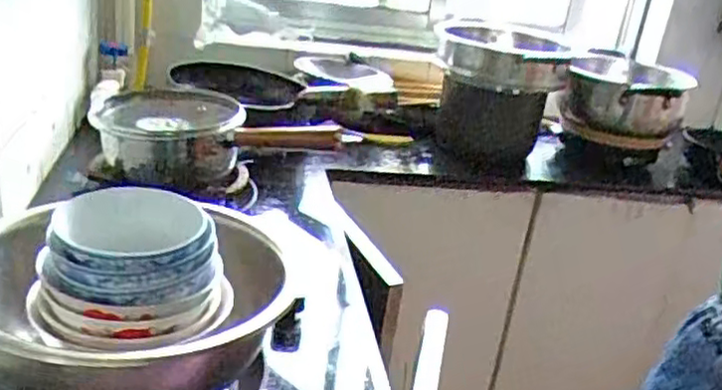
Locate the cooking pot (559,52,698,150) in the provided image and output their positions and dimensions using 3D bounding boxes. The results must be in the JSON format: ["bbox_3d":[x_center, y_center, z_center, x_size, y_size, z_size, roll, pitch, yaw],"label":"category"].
[{"bbox_3d":[0.567,-0.202,1.531,0.248,0.166,0.204,13,21,13],"label":"cooking pot"}]

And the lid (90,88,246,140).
[{"bbox_3d":[-0.274,-0.114,0.996,0.199,0.042,0.196,-3,24,-29],"label":"lid"}]

